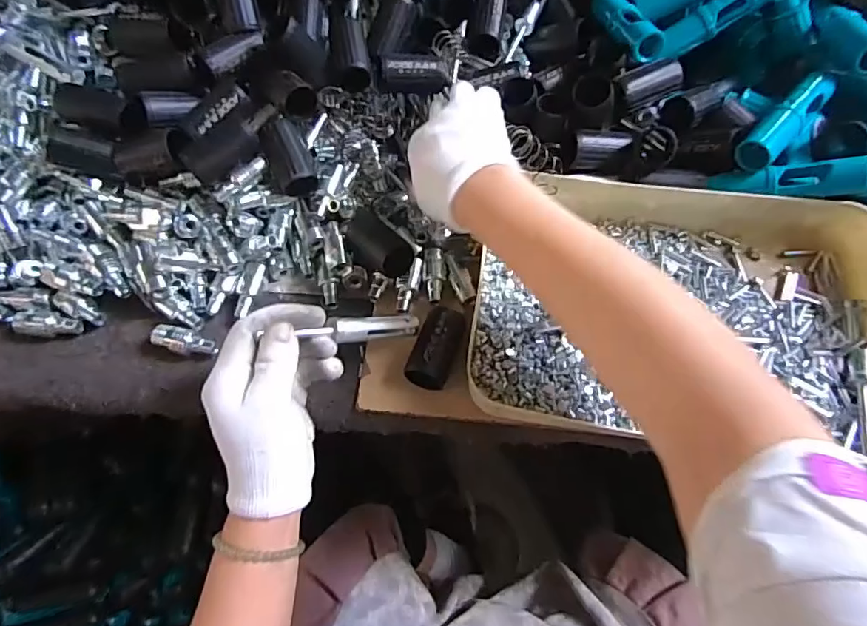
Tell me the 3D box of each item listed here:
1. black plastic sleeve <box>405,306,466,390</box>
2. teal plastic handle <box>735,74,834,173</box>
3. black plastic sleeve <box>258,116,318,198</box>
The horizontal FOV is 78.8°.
[{"bbox_3d":[0.002,0.028,0.426,0.033,0.031,0.063,18,63,10],"label":"black plastic sleeve"},{"bbox_3d":[0.309,-0.167,0.461,0.124,0.031,0.028,-40,68,-19],"label":"teal plastic handle"},{"bbox_3d":[-0.126,-0.138,0.464,0.035,0.033,0.070,-21,81,-11],"label":"black plastic sleeve"}]

